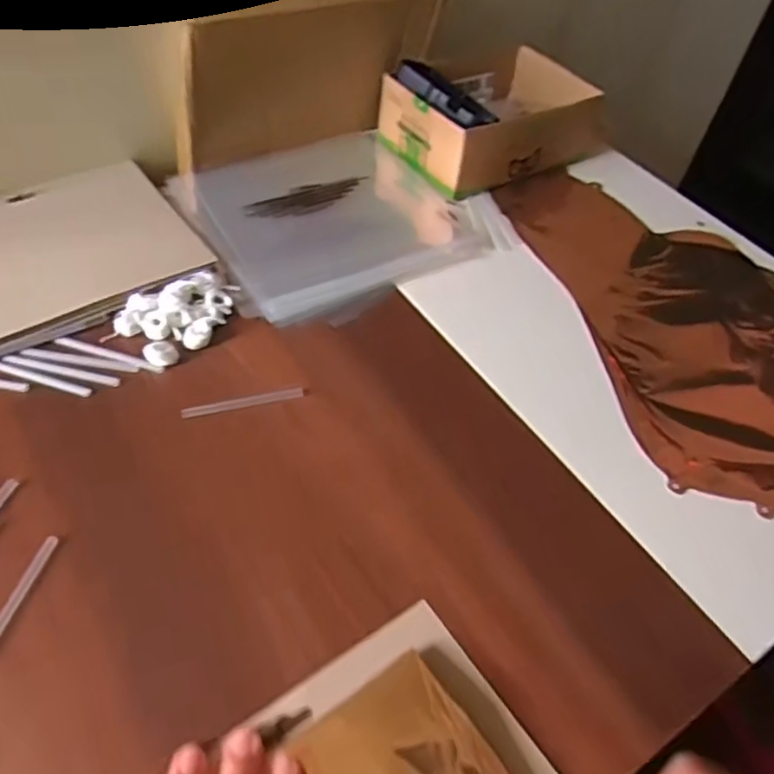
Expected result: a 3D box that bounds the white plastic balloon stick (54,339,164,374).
[{"bbox_3d":[-0.196,-0.023,0.466,0.081,0.004,0.008,16,50,7],"label":"white plastic balloon stick"}]

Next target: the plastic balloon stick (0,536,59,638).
[{"bbox_3d":[-0.200,0.116,0.350,0.008,0.004,0.080,13,50,4],"label":"plastic balloon stick"}]

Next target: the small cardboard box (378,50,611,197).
[{"bbox_3d":[0.104,-0.273,0.660,0.189,0.082,0.128,-25,57,-25],"label":"small cardboard box"}]

